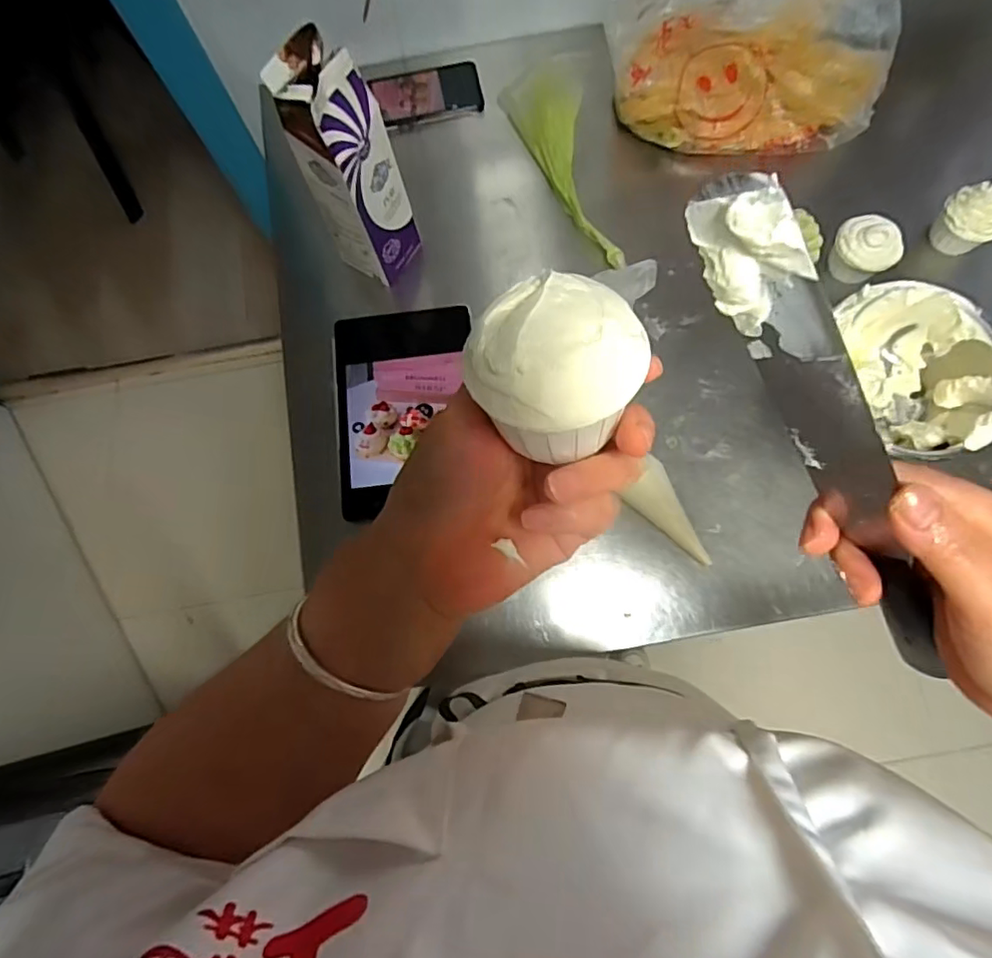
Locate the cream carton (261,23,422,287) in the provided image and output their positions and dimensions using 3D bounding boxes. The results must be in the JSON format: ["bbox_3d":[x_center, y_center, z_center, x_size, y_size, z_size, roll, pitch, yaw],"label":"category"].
[{"bbox_3d":[-0.140,-0.294,0.574,0.076,0.225,0.073,29,78,8],"label":"cream carton"}]

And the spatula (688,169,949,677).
[{"bbox_3d":[0.132,-0.006,0.224,0.016,0.247,0.032,-54,36,-11],"label":"spatula"}]

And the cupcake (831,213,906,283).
[{"bbox_3d":[0.401,-0.251,0.638,0.058,0.052,0.067,-41,79,-9],"label":"cupcake"}]

